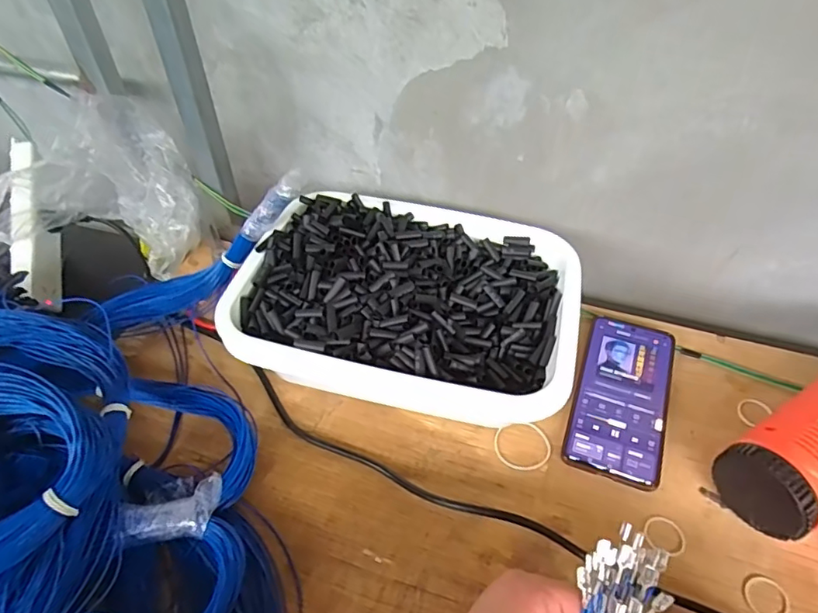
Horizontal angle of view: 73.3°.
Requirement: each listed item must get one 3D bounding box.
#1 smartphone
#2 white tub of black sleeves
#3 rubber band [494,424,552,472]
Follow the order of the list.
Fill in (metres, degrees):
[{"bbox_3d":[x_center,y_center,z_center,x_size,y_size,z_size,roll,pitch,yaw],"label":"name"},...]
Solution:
[{"bbox_3d":[0.190,0.078,0.488,0.076,0.013,0.161,16,50,14],"label":"smartphone"},{"bbox_3d":[-0.001,0.006,0.502,0.293,0.095,0.228,9,46,7],"label":"white tub of black sleeves"},{"bbox_3d":[0.096,0.117,0.463,0.046,0.004,0.044,0,48,0],"label":"rubber band"}]

